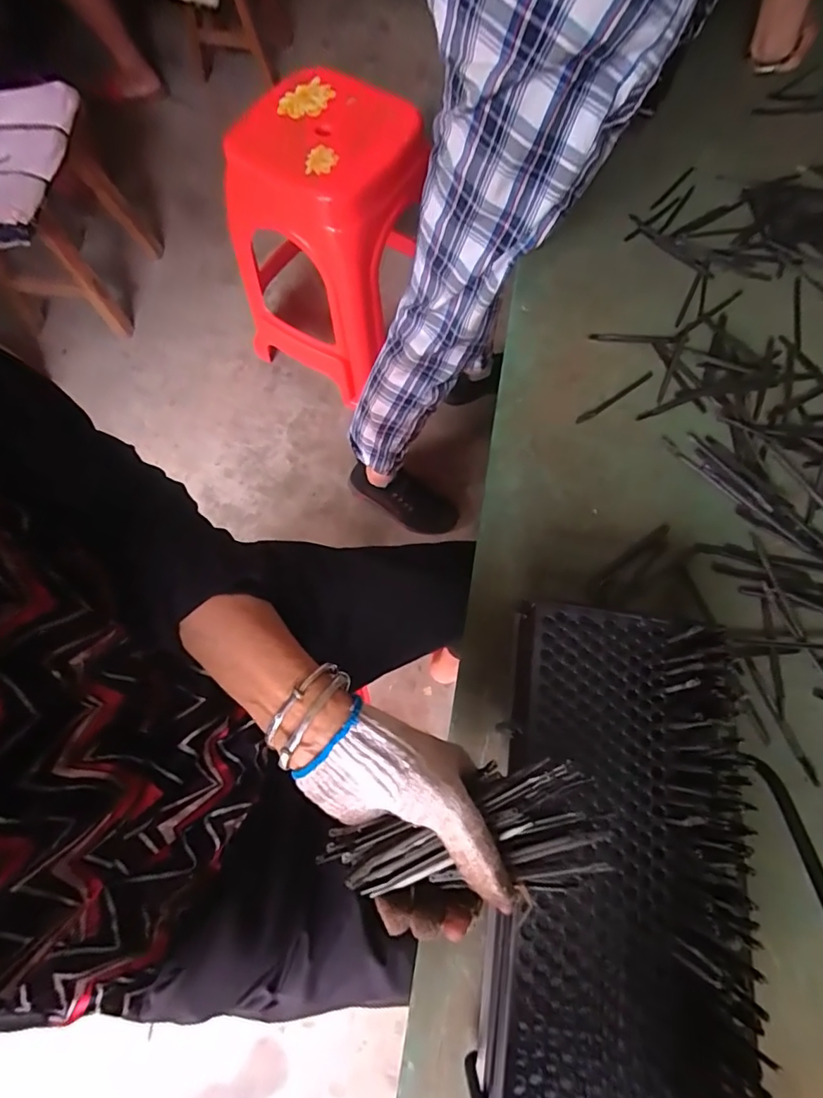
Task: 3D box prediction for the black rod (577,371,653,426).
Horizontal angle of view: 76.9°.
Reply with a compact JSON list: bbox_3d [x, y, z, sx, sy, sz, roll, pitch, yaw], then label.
[{"bbox_3d":[0.216,-0.160,0.547,0.111,0.004,0.009,-34,74,-10],"label":"black rod"}]

